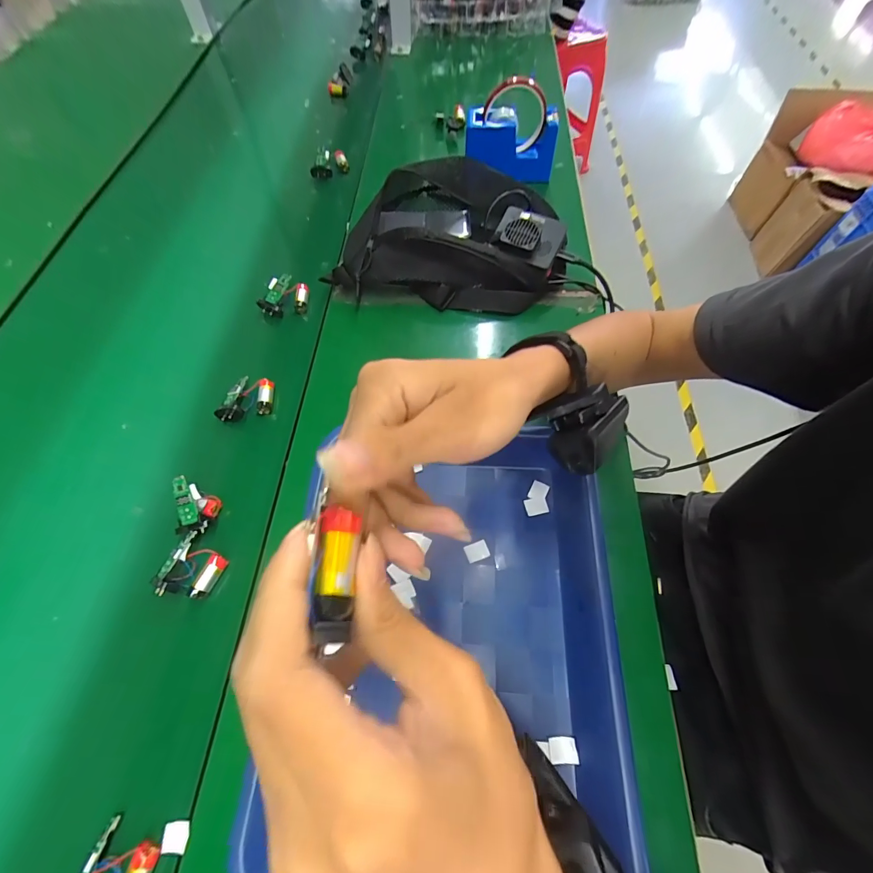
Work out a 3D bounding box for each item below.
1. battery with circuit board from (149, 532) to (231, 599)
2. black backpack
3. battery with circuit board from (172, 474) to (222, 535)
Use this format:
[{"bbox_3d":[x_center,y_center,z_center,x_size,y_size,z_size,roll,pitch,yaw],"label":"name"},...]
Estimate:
[{"bbox_3d":[-0.213,0.118,0.342,0.046,0.019,0.049,27,66,11],"label":"battery with circuit board"},{"bbox_3d":[0.021,-0.255,0.494,0.282,0.099,0.184,9,62,4],"label":"black backpack"},{"bbox_3d":[-0.223,0.063,0.360,0.031,0.027,0.046,-3,64,-3],"label":"battery with circuit board"}]

